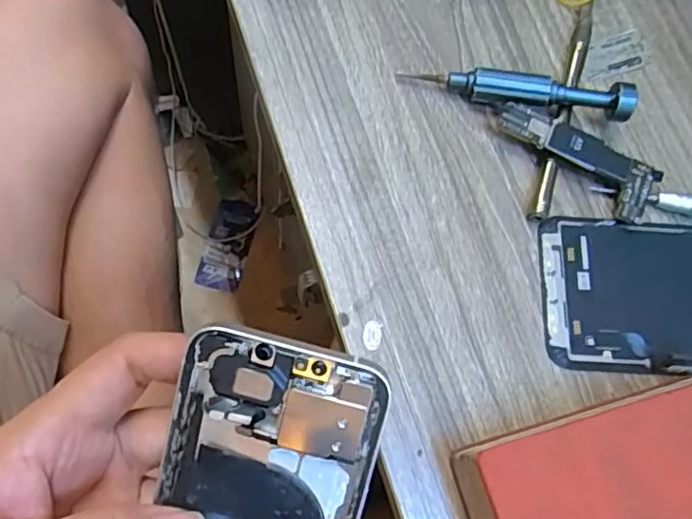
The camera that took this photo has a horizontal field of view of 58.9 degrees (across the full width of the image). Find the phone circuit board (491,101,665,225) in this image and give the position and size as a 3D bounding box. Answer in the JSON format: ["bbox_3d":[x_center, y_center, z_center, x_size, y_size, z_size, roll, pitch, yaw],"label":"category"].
[{"bbox_3d":[0.102,-0.046,0.277,0.078,0.012,0.027,26,76,9],"label":"phone circuit board"}]

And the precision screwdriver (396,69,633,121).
[{"bbox_3d":[0.079,-0.078,0.283,0.105,0.013,0.013,11,71,-1],"label":"precision screwdriver"}]

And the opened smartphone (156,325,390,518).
[{"bbox_3d":[-0.032,0.089,0.218,0.069,0.009,0.127,14,104,1],"label":"opened smartphone"}]

